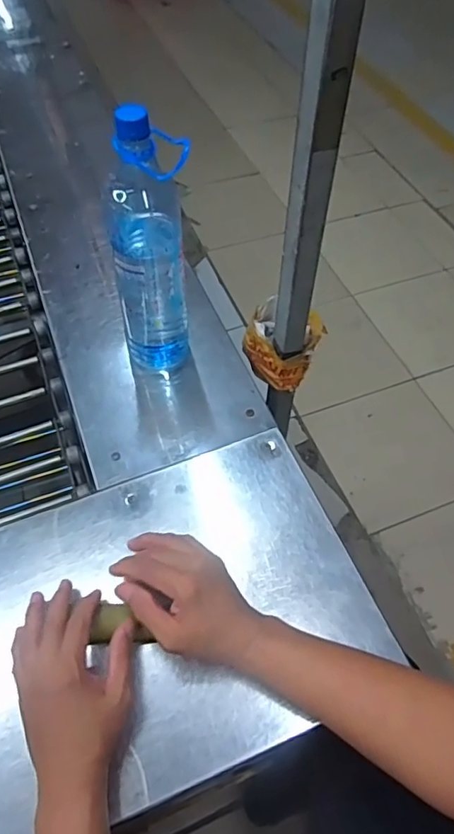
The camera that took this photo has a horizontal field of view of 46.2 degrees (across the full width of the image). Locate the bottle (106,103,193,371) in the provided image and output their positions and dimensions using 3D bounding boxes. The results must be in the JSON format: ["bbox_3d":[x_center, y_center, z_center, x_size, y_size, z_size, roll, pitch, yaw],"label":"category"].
[{"bbox_3d":[-0.085,-0.178,0.603,0.088,0.303,0.077,-6,55,-4],"label":"bottle"}]

